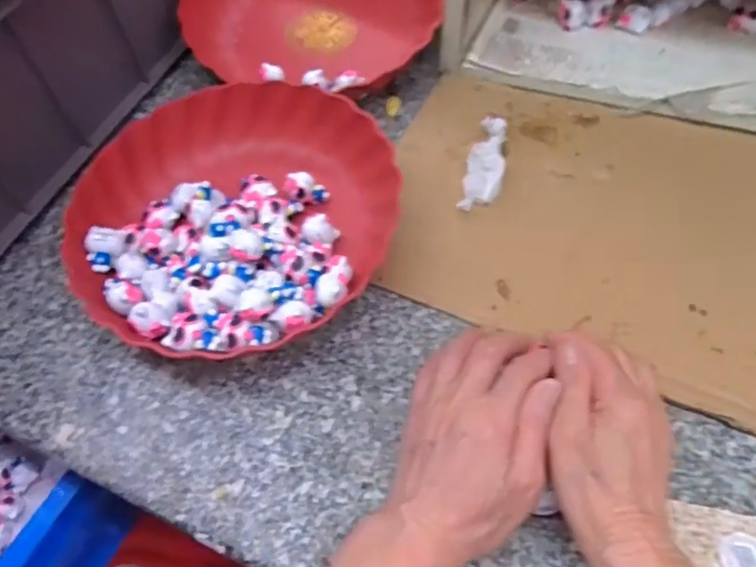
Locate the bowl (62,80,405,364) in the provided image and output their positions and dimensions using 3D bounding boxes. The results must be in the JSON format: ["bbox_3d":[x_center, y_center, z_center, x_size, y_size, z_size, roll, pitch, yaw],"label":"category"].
[{"bbox_3d":[-0.110,-0.051,0.459,0.237,0.059,0.230,-2,58,3],"label":"bowl"}]

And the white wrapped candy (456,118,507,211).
[{"bbox_3d":[0.088,-0.096,0.490,0.030,0.019,0.090,10,59,11],"label":"white wrapped candy"}]

